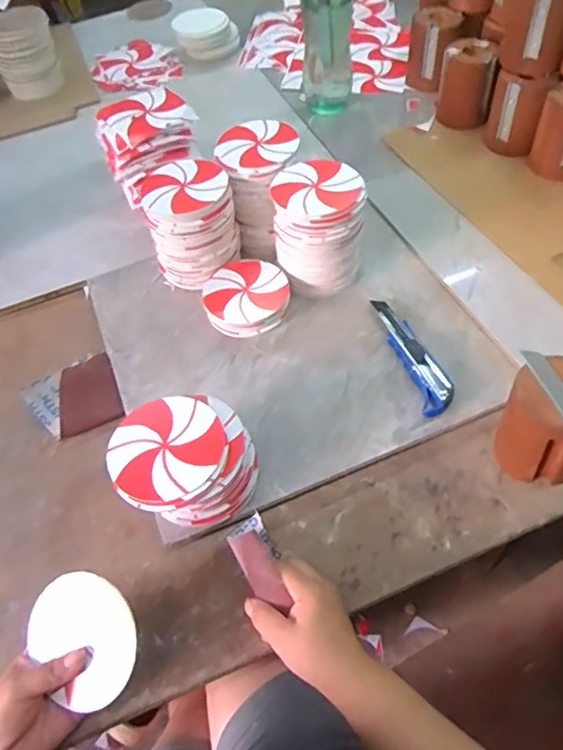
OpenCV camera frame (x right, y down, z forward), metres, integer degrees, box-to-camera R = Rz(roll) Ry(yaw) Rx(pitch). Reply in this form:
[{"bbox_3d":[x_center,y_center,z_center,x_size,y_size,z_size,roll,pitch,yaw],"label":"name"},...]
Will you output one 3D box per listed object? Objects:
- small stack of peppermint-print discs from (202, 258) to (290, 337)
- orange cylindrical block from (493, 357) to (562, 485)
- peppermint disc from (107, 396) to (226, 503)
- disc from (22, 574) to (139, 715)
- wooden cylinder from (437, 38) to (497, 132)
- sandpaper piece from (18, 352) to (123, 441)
[{"bbox_3d":[-0.042,-0.093,0.689,0.098,0.038,0.099,-11,53,-1],"label":"small stack of peppermint-print discs"},{"bbox_3d":[0.240,0.044,0.513,0.077,0.094,0.077,-3,53,4],"label":"orange cylindrical block"},{"bbox_3d":[-0.100,0.062,0.496,0.099,0.009,0.097,-3,53,4],"label":"peppermint disc"},{"bbox_3d":[-0.157,0.207,0.452,0.098,0.007,0.089,44,98,18],"label":"disc"},{"bbox_3d":[0.277,-0.433,0.862,0.075,0.104,0.076,7,55,12],"label":"wooden cylinder"},{"bbox_3d":[-0.239,0.025,0.659,0.100,0.030,0.101,-21,54,-9],"label":"sandpaper piece"}]

